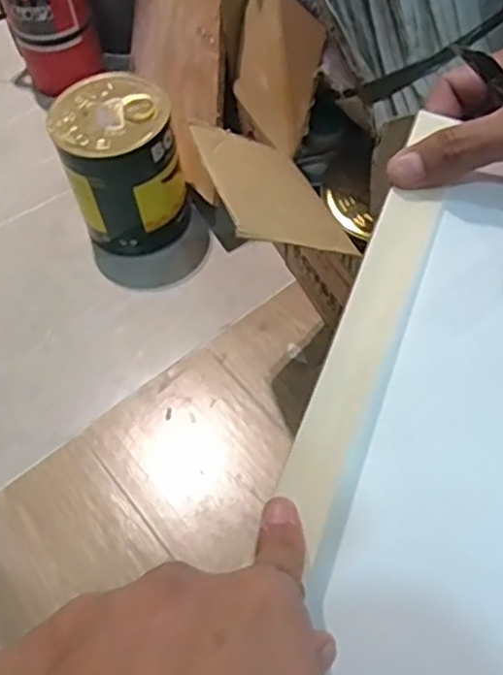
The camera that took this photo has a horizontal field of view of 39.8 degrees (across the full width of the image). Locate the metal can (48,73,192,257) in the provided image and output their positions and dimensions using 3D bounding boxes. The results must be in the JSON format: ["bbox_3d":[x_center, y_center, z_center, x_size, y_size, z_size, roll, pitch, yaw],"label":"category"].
[{"bbox_3d":[-0.183,-0.240,1.002,0.149,0.210,0.154,-2,57,3],"label":"metal can"}]

